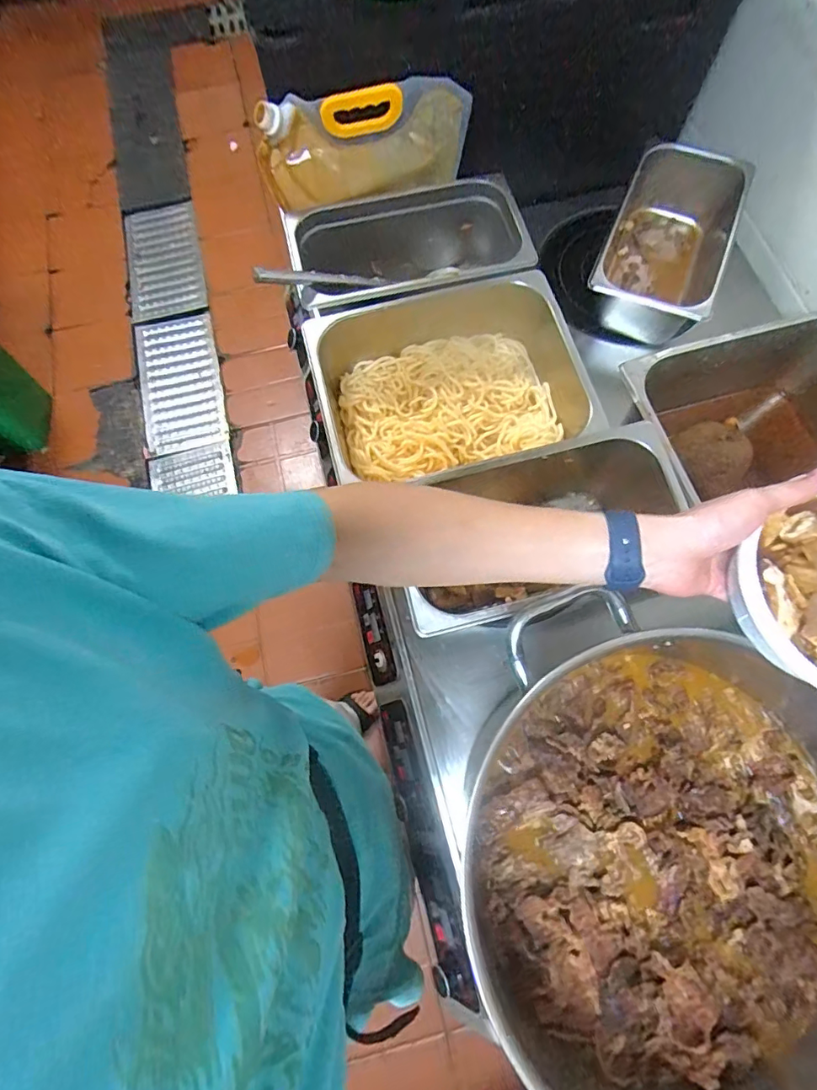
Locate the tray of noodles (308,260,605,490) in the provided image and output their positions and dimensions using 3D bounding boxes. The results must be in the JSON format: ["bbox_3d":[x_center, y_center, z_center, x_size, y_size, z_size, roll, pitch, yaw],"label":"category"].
[{"bbox_3d":[0.056,-0.198,0.646,0.352,0.115,0.266,-11,73,-2],"label":"tray of noodles"}]

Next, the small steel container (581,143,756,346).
[{"bbox_3d":[0.398,-0.462,0.782,0.168,0.101,0.327,24,75,8],"label":"small steel container"}]

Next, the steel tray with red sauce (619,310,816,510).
[{"bbox_3d":[0.450,-0.131,0.644,0.328,0.156,0.249,-16,73,-4],"label":"steel tray with red sauce"}]

